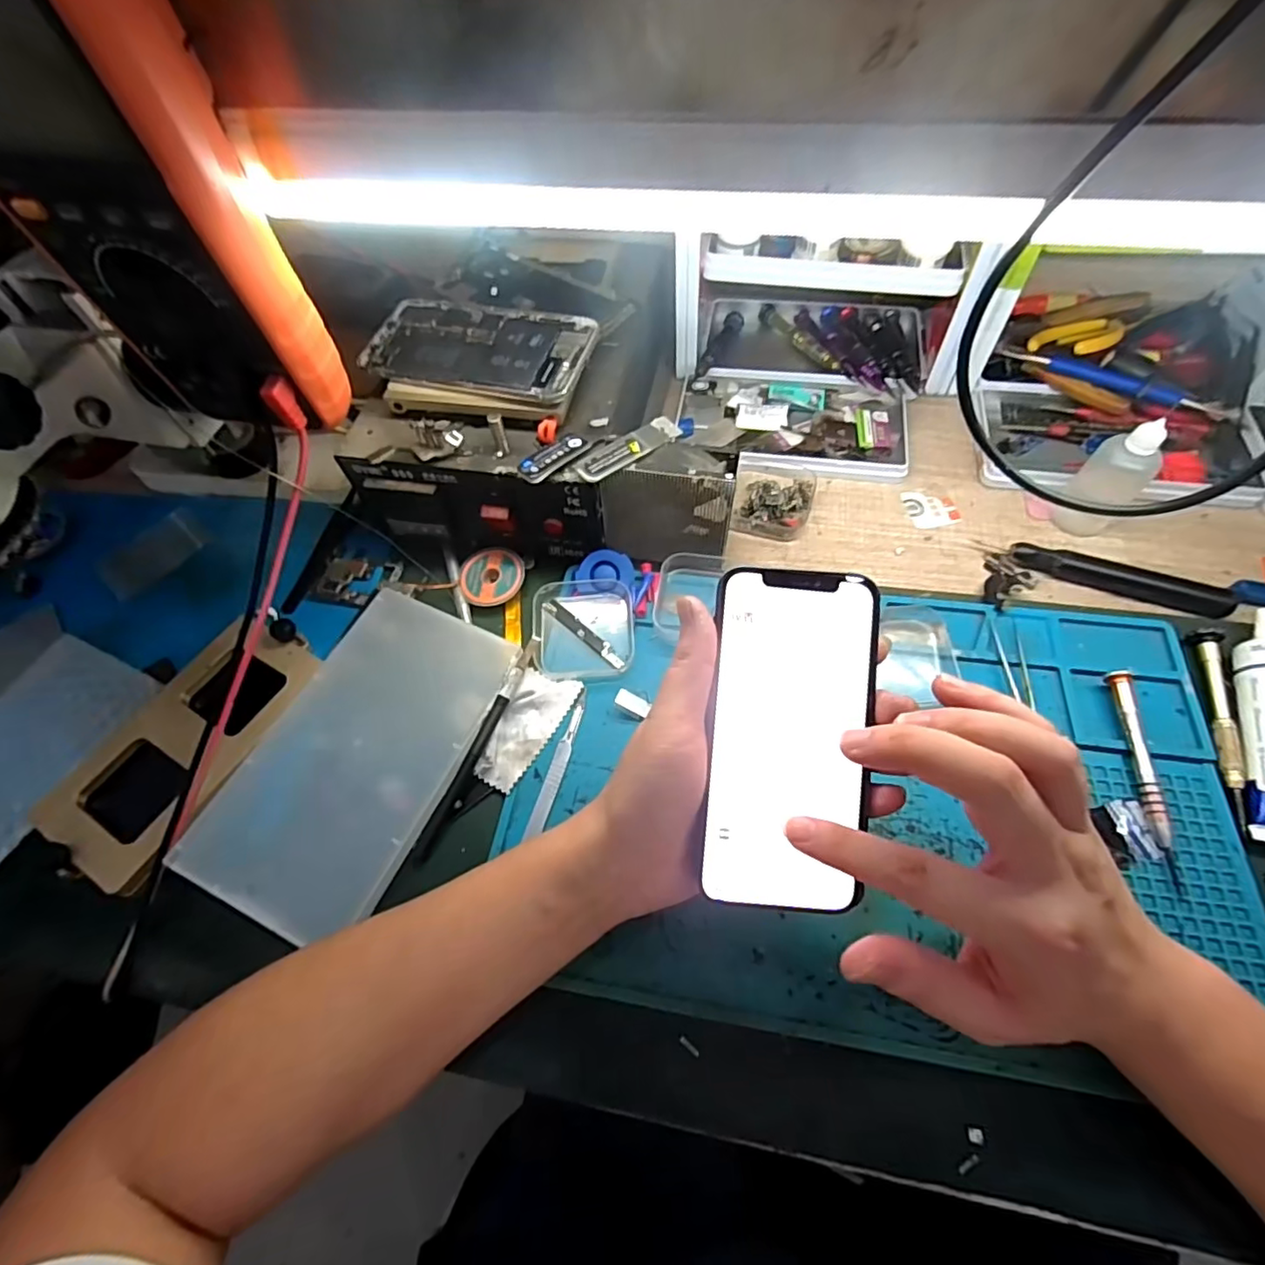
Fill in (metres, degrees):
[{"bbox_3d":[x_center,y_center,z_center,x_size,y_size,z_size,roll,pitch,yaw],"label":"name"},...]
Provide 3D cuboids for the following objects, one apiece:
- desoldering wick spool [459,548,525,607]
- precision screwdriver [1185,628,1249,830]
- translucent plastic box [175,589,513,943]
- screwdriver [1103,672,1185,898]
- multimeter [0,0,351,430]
[{"bbox_3d":[-0.096,-0.038,0.407,0.043,0.010,0.042,-2,59,3],"label":"desoldering wick spool"},{"bbox_3d":[0.324,0.048,0.326,0.011,0.013,0.112,12,61,10],"label":"precision screwdriver"},{"bbox_3d":[-0.151,0.066,0.340,0.103,0.019,0.183,21,63,15],"label":"translucent plastic box"},{"bbox_3d":[0.273,0.073,0.315,0.012,0.014,0.112,4,60,6],"label":"screwdriver"},{"bbox_3d":[-0.183,-0.158,0.226,0.081,0.167,0.045,12,61,11],"label":"multimeter"}]

